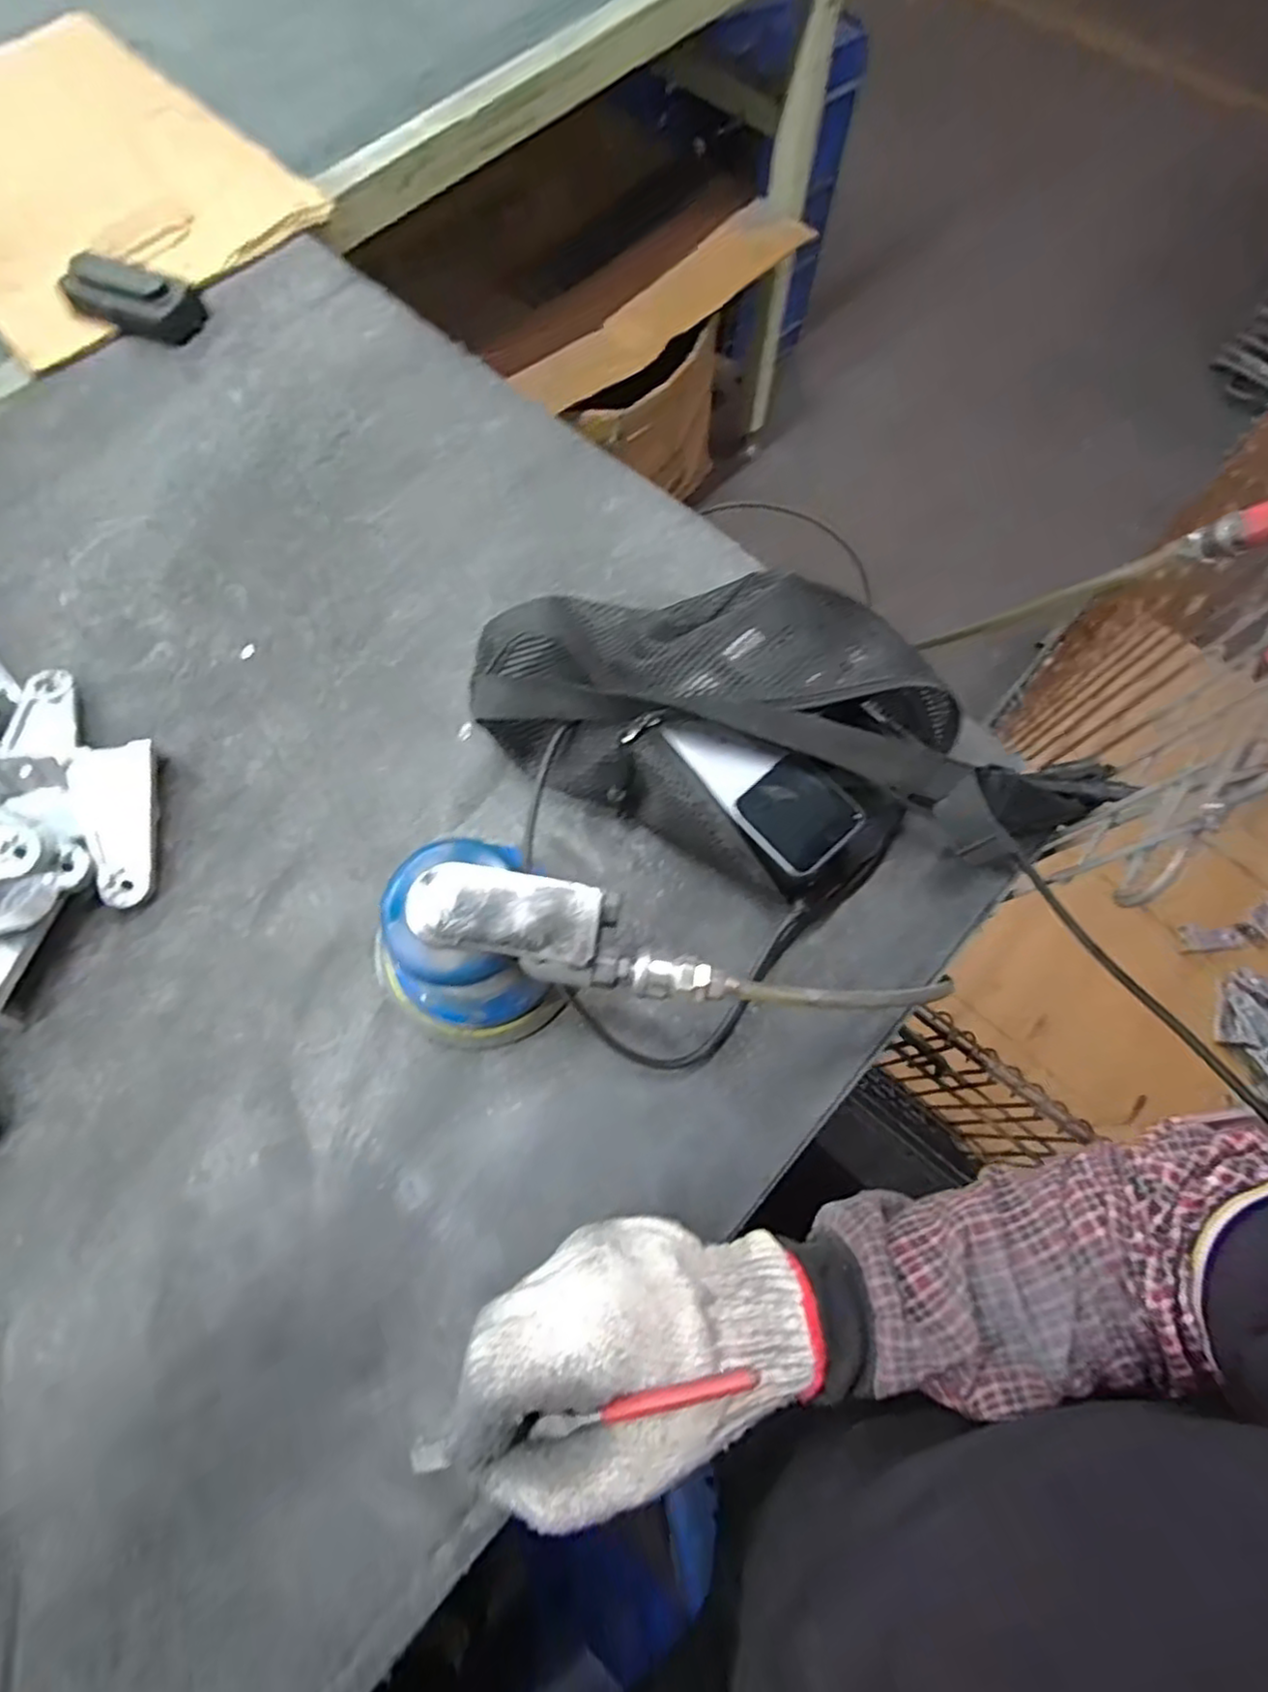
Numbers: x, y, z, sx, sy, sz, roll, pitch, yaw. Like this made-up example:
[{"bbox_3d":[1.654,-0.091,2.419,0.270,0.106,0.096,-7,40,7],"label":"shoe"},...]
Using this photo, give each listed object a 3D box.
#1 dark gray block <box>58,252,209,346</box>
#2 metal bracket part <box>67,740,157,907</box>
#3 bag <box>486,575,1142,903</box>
[{"bbox_3d":[-0.397,-0.436,0.543,0.100,0.031,0.040,16,72,6],"label":"dark gray block"},{"bbox_3d":[-0.303,-0.012,0.402,0.040,0.014,0.092,-9,86,-2],"label":"metal bracket part"},{"bbox_3d":[0.086,-0.069,0.397,0.342,0.075,0.175,26,74,9],"label":"bag"}]

